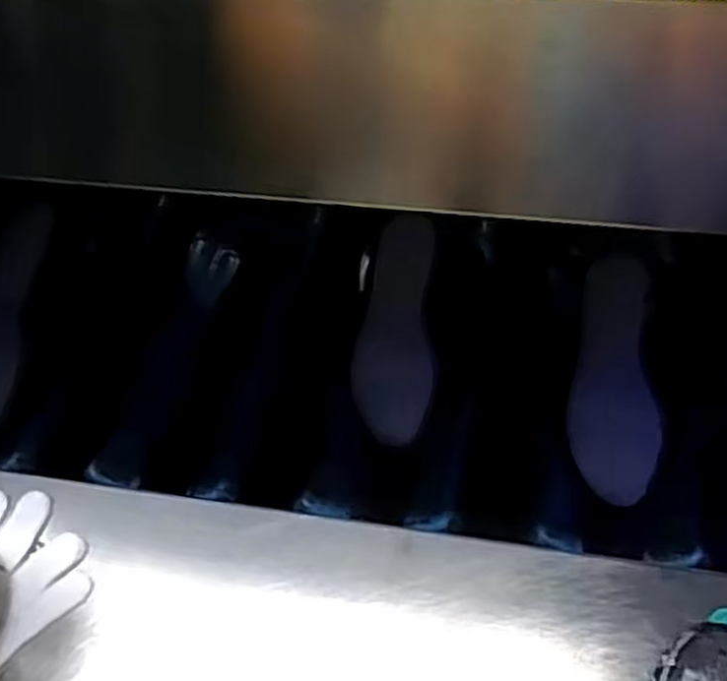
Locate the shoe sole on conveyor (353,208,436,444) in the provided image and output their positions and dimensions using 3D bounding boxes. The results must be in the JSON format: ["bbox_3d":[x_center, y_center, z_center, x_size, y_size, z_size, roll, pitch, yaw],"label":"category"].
[{"bbox_3d":[0.029,-0.013,0.706,0.073,0.010,0.211,-3,73,15],"label":"shoe sole on conveyor"}]

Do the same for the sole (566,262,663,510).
[{"bbox_3d":[0.216,0.028,0.657,0.069,0.020,0.212,4,74,6],"label":"sole"}]

